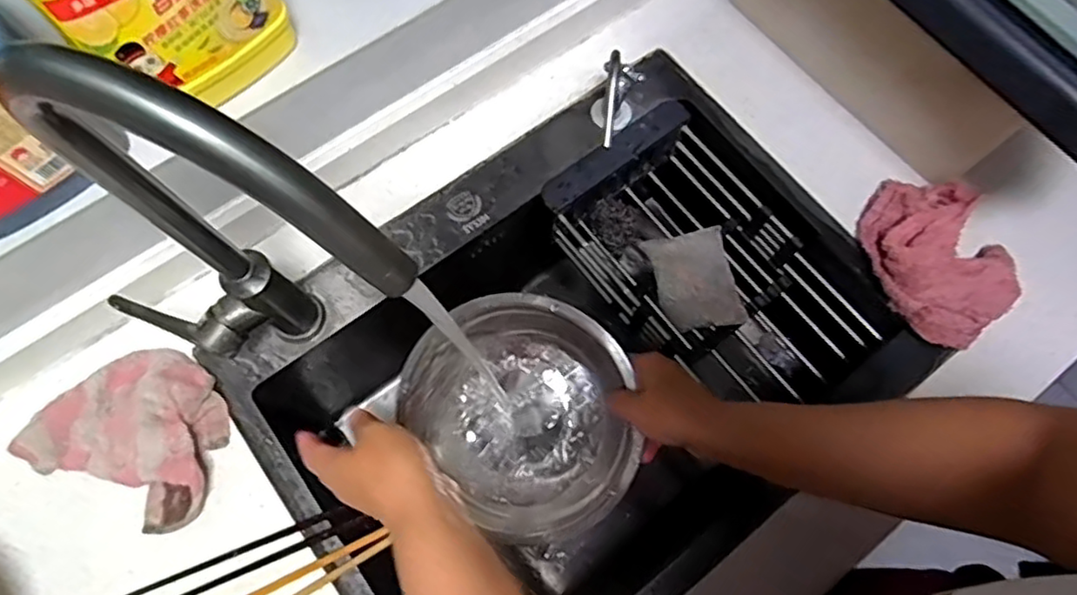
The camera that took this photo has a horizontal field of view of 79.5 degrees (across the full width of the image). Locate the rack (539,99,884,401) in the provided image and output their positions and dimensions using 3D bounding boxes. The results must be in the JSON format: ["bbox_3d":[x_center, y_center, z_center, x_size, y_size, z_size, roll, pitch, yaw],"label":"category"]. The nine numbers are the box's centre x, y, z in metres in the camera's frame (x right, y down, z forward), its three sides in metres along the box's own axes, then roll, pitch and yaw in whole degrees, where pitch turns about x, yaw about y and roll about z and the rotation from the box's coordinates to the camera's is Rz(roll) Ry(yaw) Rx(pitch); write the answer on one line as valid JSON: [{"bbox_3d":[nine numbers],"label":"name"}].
[{"bbox_3d":[0.174,-0.029,0.687,0.186,0.098,0.331,-37,75,-11],"label":"rack"}]

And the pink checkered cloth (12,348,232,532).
[{"bbox_3d":[-0.346,0.116,0.568,0.156,0.034,0.131,27,73,9],"label":"pink checkered cloth"}]

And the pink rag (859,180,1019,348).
[{"bbox_3d":[0.384,-0.041,0.623,0.117,0.050,0.163,-17,72,-6],"label":"pink rag"}]

